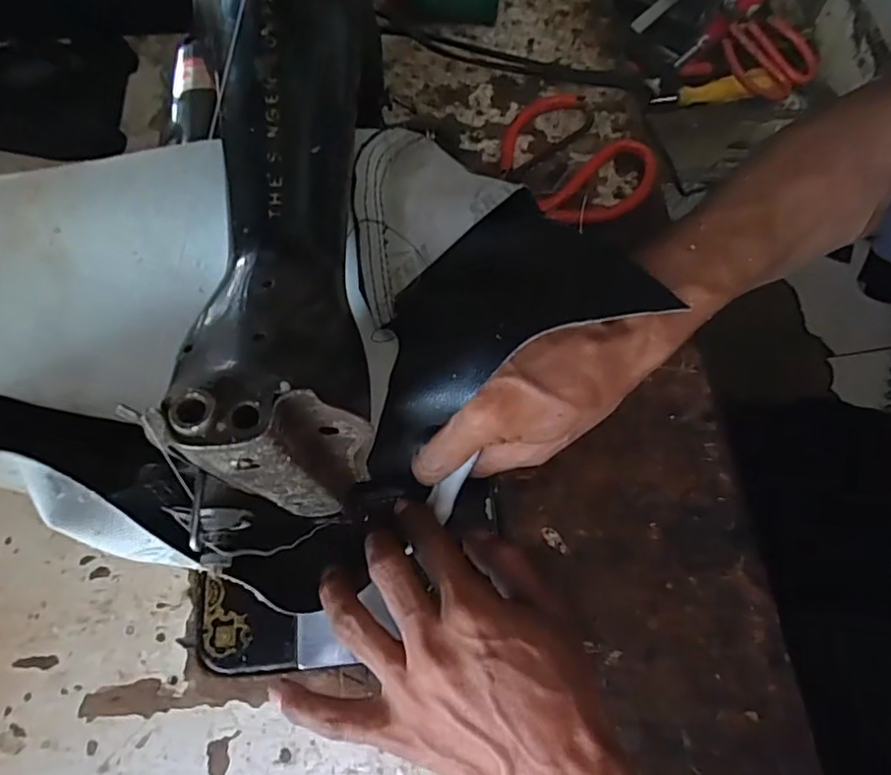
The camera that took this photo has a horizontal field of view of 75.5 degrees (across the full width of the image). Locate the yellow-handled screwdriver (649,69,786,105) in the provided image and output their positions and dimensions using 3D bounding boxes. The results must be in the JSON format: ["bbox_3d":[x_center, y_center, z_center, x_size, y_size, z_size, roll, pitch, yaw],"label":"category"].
[{"bbox_3d":[0.273,-0.304,0.585,0.120,0.023,0.026,3,71,3],"label":"yellow-handled screwdriver"}]

